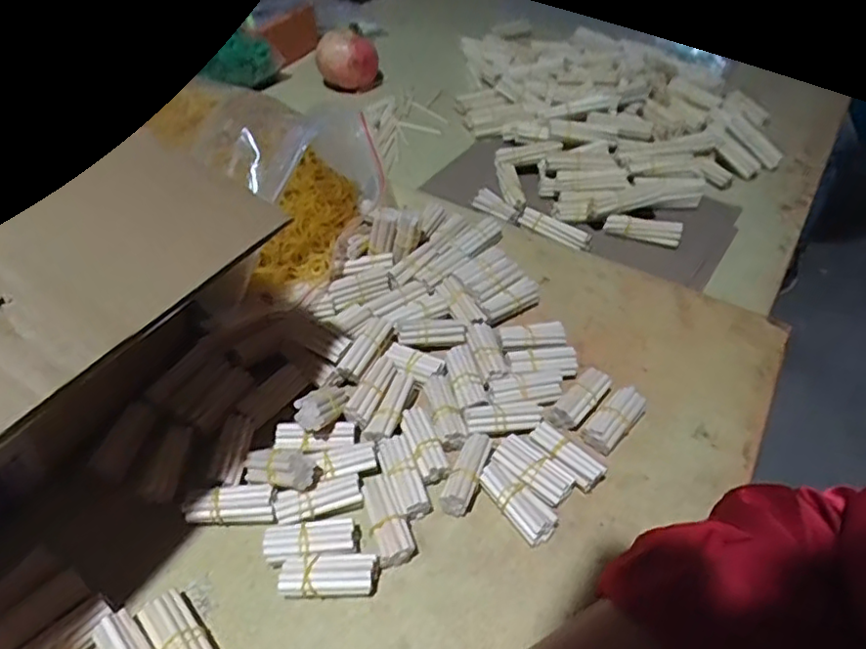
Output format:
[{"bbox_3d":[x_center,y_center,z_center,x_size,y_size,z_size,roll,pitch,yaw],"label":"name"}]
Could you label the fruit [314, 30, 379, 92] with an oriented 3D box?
[{"bbox_3d":[-0.103,-0.320,0.766,0.072,0.054,0.055,-9,46,-11],"label":"fruit"}]

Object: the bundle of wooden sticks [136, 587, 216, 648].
[{"bbox_3d":[-0.129,0.166,0.329,0.023,0.018,0.056,-32,55,-30],"label":"bundle of wooden sticks"}]

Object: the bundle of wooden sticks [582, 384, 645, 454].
[{"bbox_3d":[0.123,0.062,0.429,0.024,0.013,0.052,35,53,28],"label":"bundle of wooden sticks"}]

